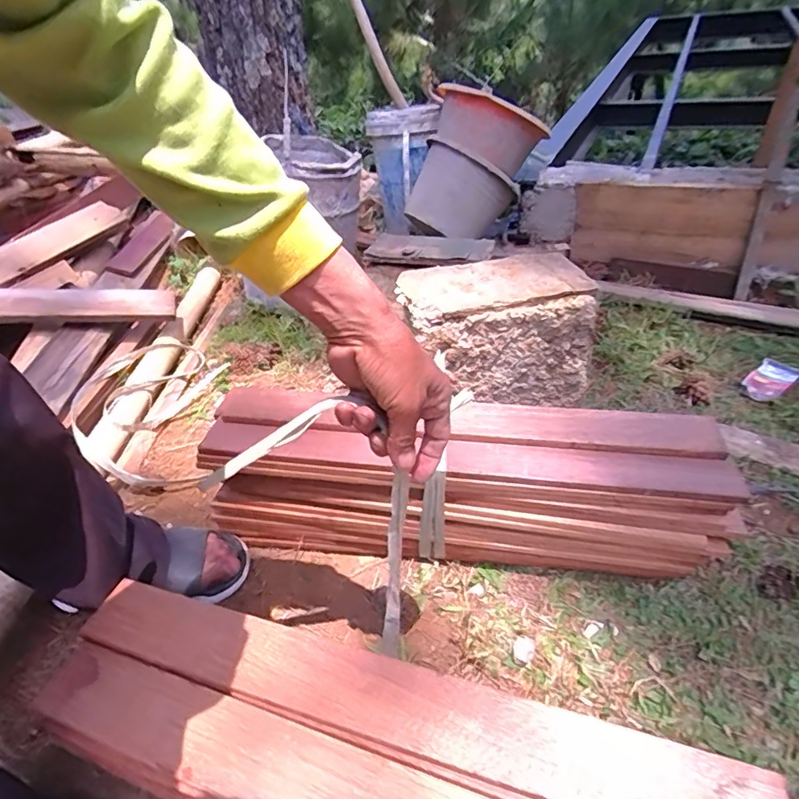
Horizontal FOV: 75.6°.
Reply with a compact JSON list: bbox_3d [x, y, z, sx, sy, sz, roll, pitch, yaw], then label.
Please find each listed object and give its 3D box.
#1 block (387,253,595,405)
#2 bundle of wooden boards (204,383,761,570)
[{"bbox_3d":[0.153,-0.111,0.807,0.256,0.158,0.157,-7,40,1],"label":"block"},{"bbox_3d":[0.073,0.110,0.663,0.608,0.202,0.124,1,41,11],"label":"bundle of wooden boards"}]

